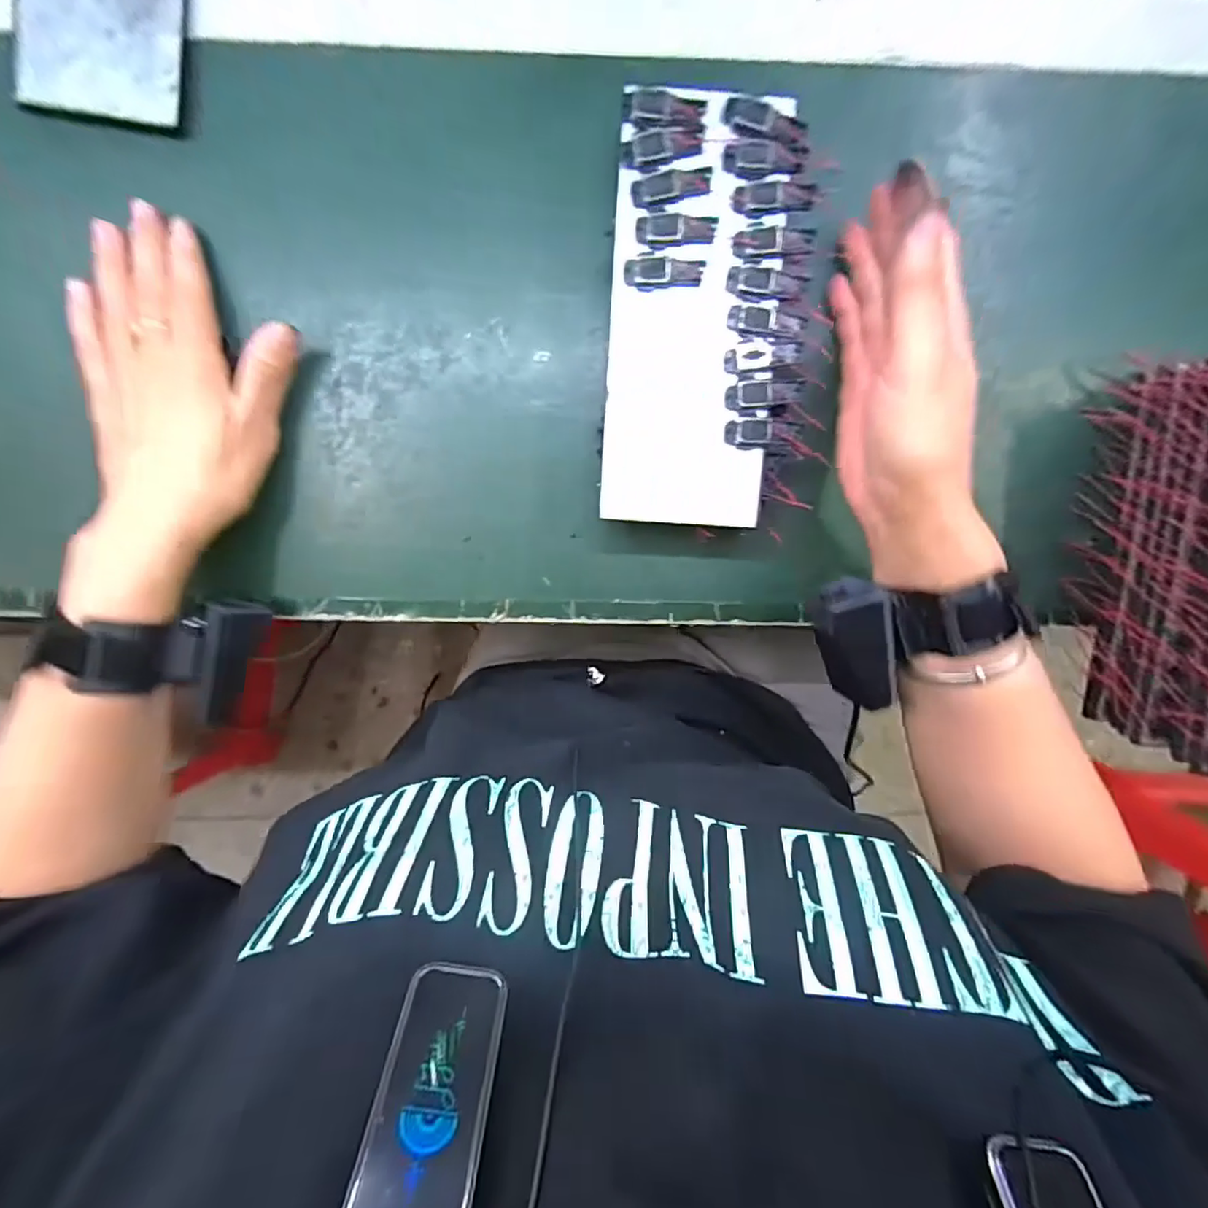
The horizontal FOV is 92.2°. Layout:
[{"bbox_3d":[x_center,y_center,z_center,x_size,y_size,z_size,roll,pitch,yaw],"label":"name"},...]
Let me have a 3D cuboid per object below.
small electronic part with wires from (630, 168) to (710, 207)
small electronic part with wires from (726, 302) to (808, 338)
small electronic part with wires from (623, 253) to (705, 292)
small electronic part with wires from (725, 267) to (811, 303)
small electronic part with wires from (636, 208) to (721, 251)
[{"bbox_3d":[0.033,-0.198,0.275,0.038,0.004,0.013,-13,98,0],"label":"small electronic part with wires"},{"bbox_3d":[0.080,-0.138,0.283,0.039,0.004,0.014,5,97,-2],"label":"small electronic part with wires"},{"bbox_3d":[0.029,-0.159,0.280,0.038,0.004,0.016,7,97,-2],"label":"small electronic part with wires"},{"bbox_3d":[0.080,-0.155,0.281,0.040,0.004,0.016,1,98,-1],"label":"small electronic part with wires"},{"bbox_3d":[0.035,-0.179,0.277,0.038,0.004,0.018,-3,98,-1],"label":"small electronic part with wires"}]

